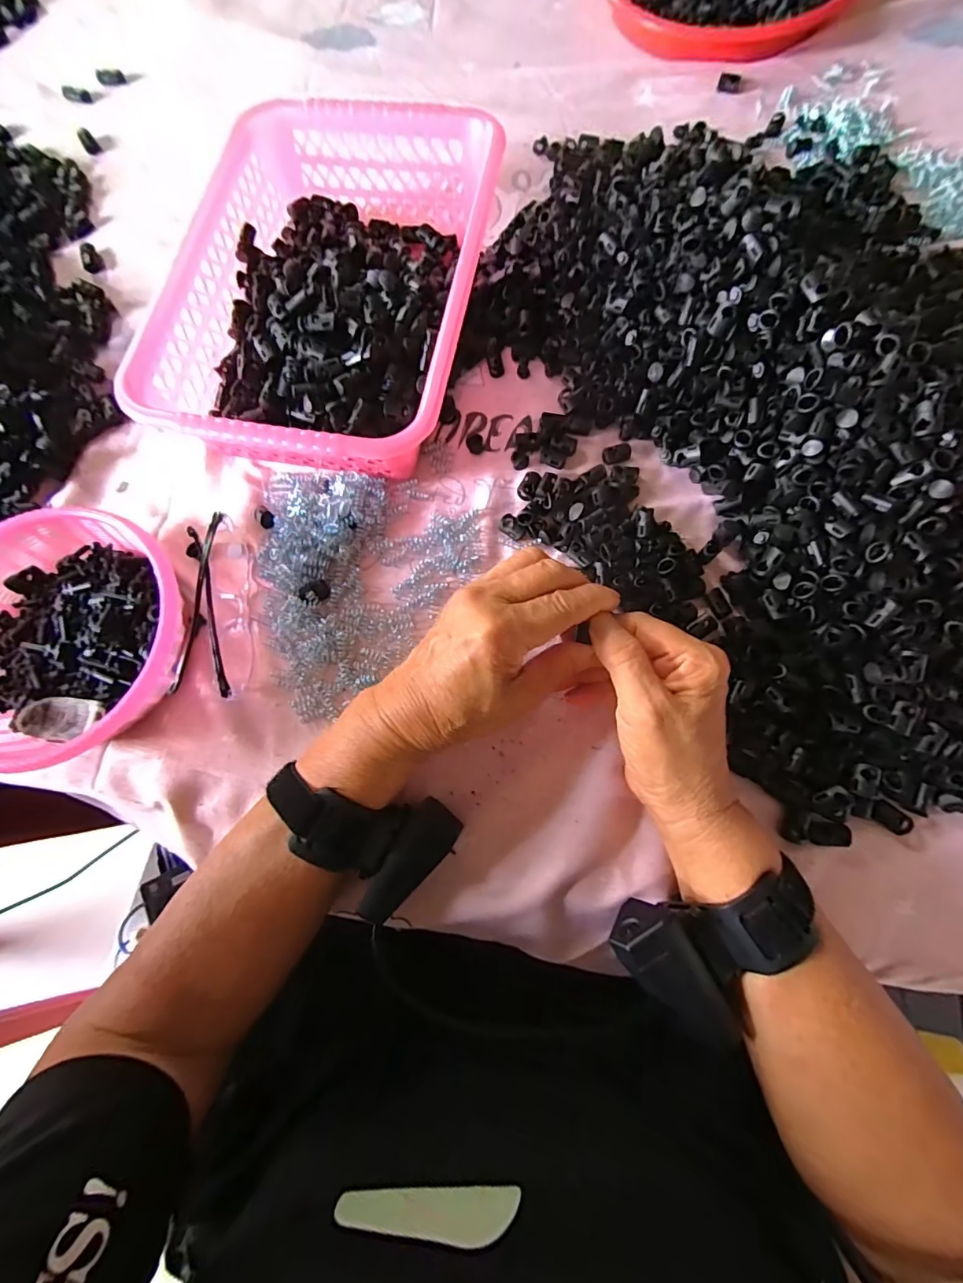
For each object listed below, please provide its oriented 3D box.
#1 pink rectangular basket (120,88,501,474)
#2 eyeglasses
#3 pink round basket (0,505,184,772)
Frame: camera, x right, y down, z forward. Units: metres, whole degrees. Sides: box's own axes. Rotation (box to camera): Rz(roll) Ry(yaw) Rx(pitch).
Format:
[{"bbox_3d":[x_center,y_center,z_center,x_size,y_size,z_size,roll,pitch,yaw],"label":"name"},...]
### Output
[{"bbox_3d":[-0.110,-0.265,0.362,0.216,0.069,0.298,8,75,4],"label":"pink rectangular basket"},{"bbox_3d":[-0.188,-0.026,0.329,0.045,0.030,0.127,-5,75,1],"label":"eyeglasses"},{"bbox_3d":[-0.278,-0.002,0.316,0.163,0.049,0.161,0,75,2],"label":"pink round basket"}]

